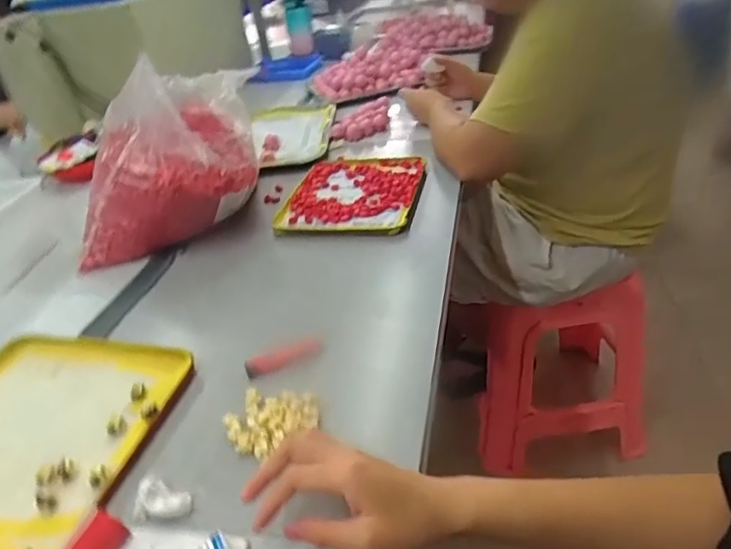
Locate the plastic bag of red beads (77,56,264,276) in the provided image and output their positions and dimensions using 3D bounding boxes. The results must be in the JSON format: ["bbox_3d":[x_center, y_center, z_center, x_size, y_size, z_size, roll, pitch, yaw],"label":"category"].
[{"bbox_3d":[-0.276,-0.158,0.762,0.235,0.229,0.143,-12,33,-4],"label":"plastic bag of red beads"}]

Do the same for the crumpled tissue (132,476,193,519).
[{"bbox_3d":[-0.161,0.178,0.440,0.041,0.019,0.027,-9,33,1],"label":"crumpled tissue"}]

